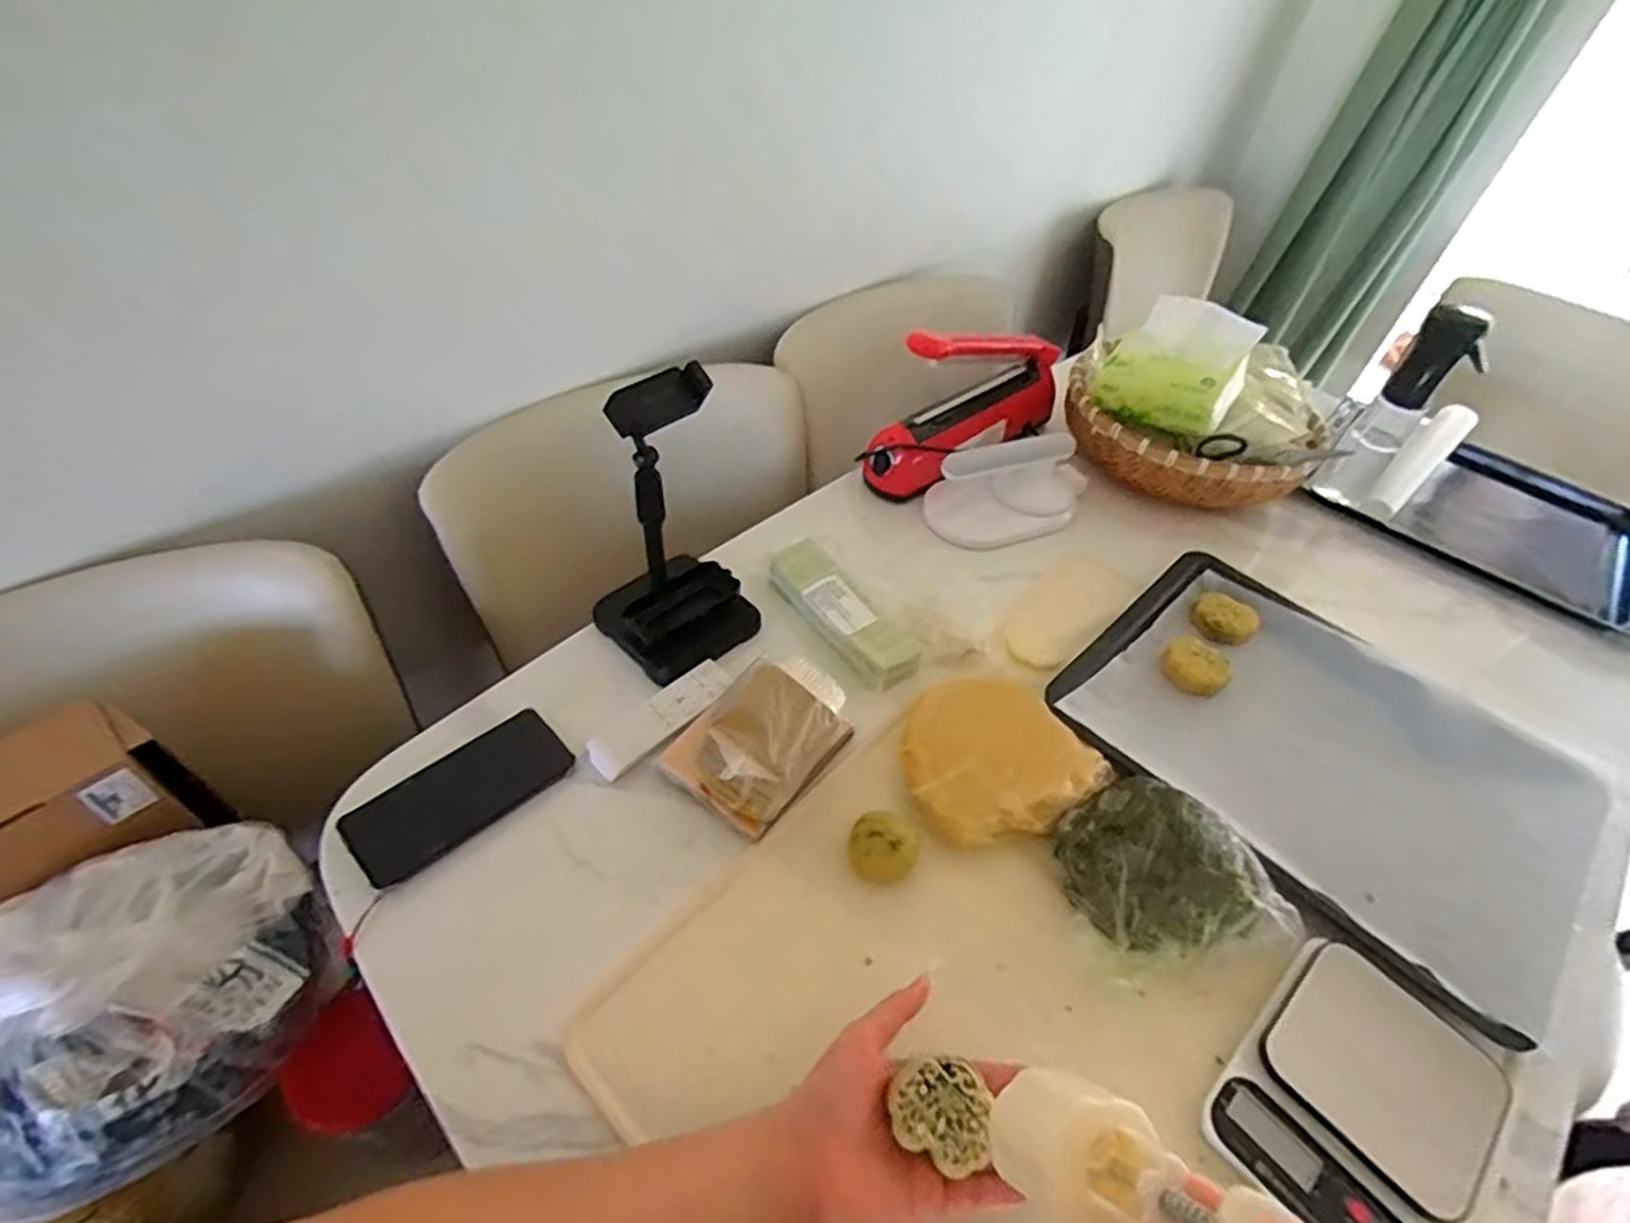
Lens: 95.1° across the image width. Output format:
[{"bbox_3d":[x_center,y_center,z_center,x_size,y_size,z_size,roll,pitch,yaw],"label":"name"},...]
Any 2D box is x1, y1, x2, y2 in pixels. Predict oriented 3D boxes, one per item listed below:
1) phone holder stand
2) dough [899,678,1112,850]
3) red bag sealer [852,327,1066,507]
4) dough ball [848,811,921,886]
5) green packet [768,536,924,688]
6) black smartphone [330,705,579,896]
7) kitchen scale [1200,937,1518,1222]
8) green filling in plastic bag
[{"bbox_3d":[-0.119,-0.068,0.619,0.120,0.239,0.110,-34,60,-31],"label":"phone holder stand"},{"bbox_3d":[0.145,0.117,0.615,0.154,0.029,0.144,3,48,-4],"label":"dough"},{"bbox_3d":[0.197,-0.257,0.887,0.310,0.181,0.075,-28,56,-28],"label":"red bag sealer"},{"bbox_3d":[0.053,0.178,0.565,0.052,0.032,0.048,3,48,-4],"label":"dough ball"},{"bbox_3d":[0.023,0.000,0.709,0.064,0.025,0.177,-30,57,-29],"label":"green packet"},{"bbox_3d":[-0.271,0.139,0.572,0.155,0.011,0.072,-34,59,-31],"label":"black smartphone"},{"bbox_3d":[0.339,0.305,0.460,0.165,0.029,0.128,-33,59,-30],"label":"kitchen scale"},{"bbox_3d":[0.254,0.181,0.543,0.137,0.069,0.129,-5,49,-11],"label":"green filling in plastic bag"}]

